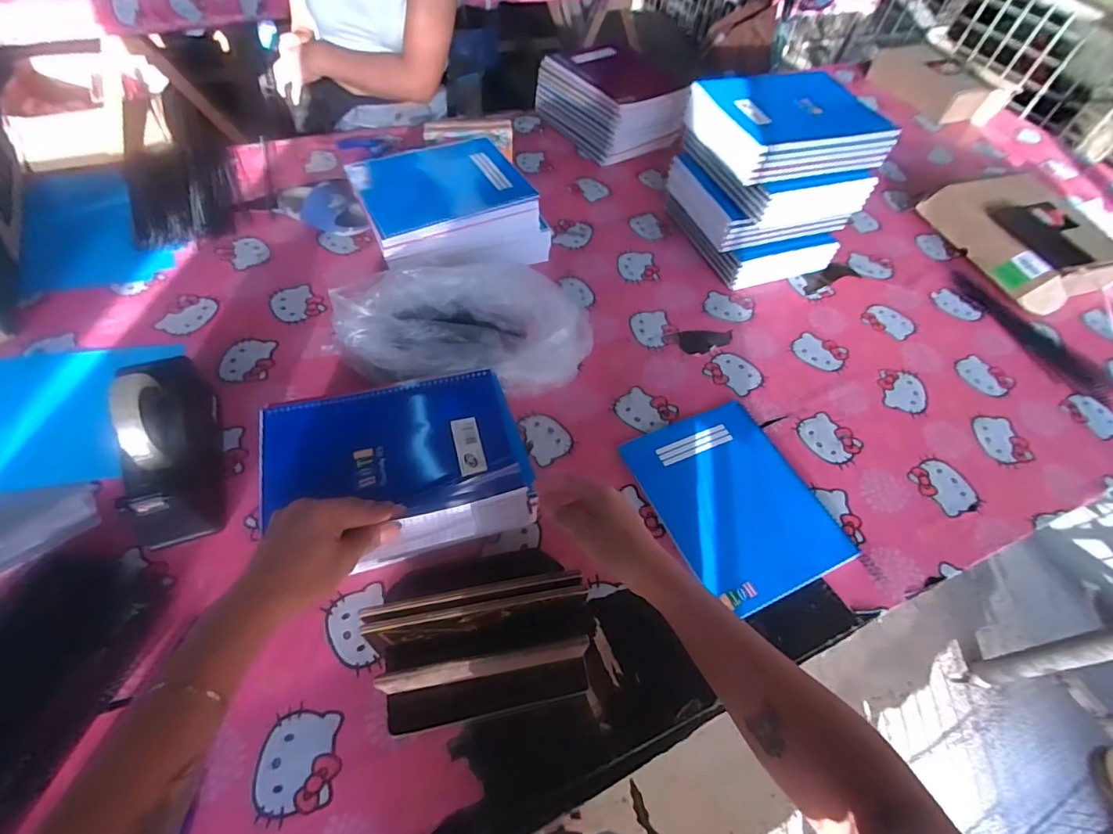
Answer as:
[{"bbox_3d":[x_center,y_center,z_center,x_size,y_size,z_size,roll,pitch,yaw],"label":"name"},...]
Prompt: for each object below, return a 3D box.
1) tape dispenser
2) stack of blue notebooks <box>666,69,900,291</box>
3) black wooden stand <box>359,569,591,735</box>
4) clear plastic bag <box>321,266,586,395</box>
[{"bbox_3d":[-0.442,0.026,0.594,0.076,0.127,0.200,-12,57,-13],"label":"tape dispenser"},{"bbox_3d":[0.369,-0.409,0.906,0.257,0.250,0.242,-12,57,-13],"label":"stack of blue notebooks"},{"bbox_3d":[-0.063,0.222,0.494,0.206,0.114,0.089,-8,56,-10],"label":"black wooden stand"},{"bbox_3d":[-0.124,-0.128,0.738,0.338,0.111,0.205,0,55,-5],"label":"clear plastic bag"}]

